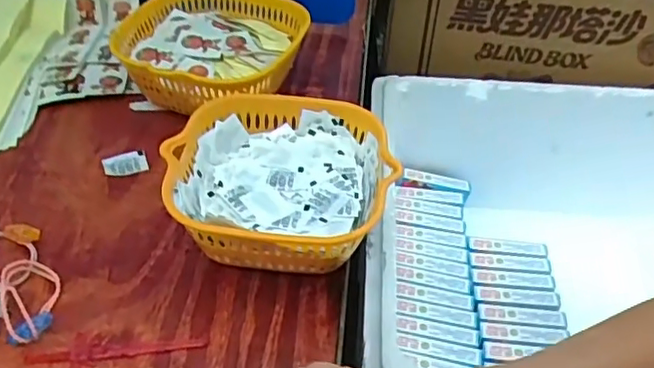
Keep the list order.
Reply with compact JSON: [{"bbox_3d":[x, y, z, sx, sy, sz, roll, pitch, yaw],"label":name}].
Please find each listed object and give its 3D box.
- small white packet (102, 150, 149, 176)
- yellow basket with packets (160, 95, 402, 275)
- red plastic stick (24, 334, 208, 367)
[{"bbox_3d":[-0.156,-0.016,0.476,0.033,0.006,0.023,-11,44,-14],"label":"small white packet"},{"bbox_3d":[-0.030,0.006,0.412,0.143,0.064,0.136,2,43,-1],"label":"yellow basket with packets"},{"bbox_3d":[-0.122,0.098,0.356,0.100,0.004,0.024,-1,43,-4],"label":"red plastic stick"}]

